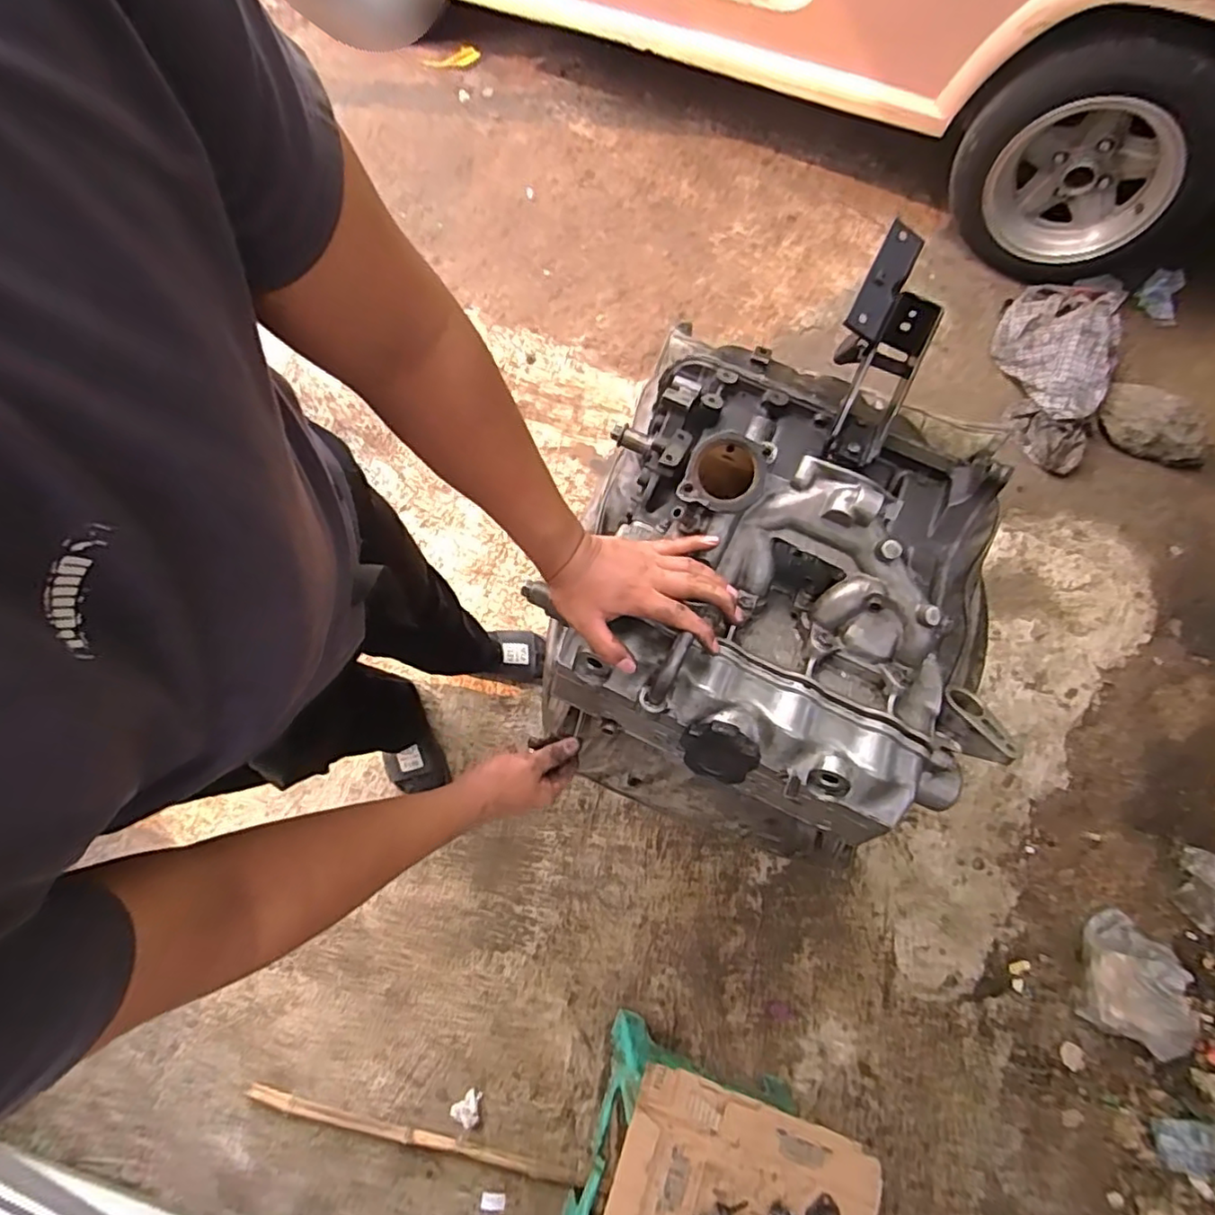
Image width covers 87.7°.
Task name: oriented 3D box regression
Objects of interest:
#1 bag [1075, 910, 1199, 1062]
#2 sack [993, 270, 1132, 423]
[{"bbox_3d":[0.927,0.653,1.106,0.107,0.102,0.207,18,74,1],"label":"bag"},{"bbox_3d":[1.060,-0.634,1.478,0.241,0.100,0.408,17,74,1],"label":"sack"}]

